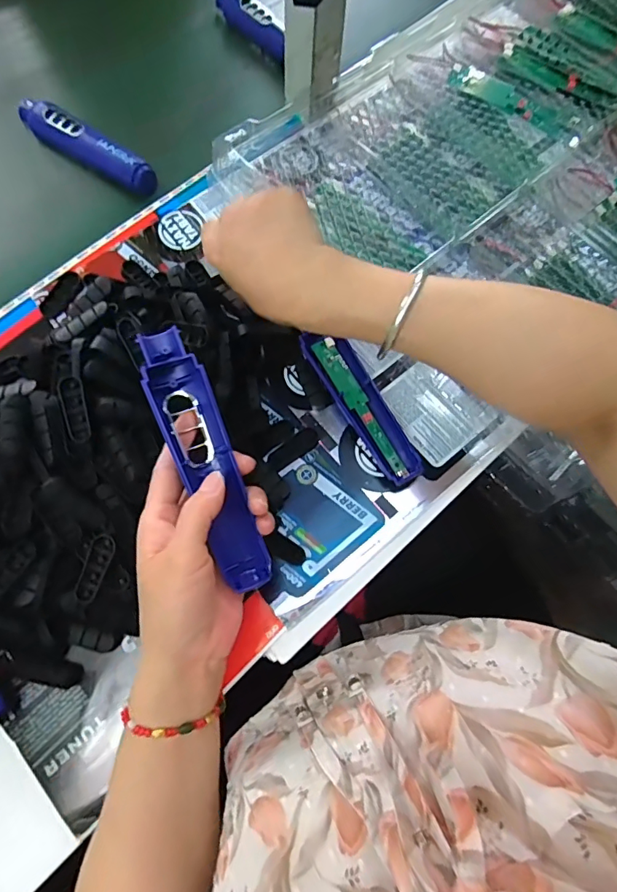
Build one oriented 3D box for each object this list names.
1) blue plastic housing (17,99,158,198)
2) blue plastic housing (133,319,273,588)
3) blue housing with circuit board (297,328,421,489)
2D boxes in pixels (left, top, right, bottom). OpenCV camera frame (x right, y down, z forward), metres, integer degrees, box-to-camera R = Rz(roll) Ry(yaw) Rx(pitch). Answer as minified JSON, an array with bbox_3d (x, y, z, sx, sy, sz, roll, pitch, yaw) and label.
[{"bbox_3d":[-0.236,-0.316,0.496,0.172,0.031,0.037,37,75,8],"label":"blue plastic housing"},{"bbox_3d":[-0.066,0.009,0.307,0.037,0.020,0.173,-21,90,-8],"label":"blue plastic housing"},{"bbox_3d":[0.044,-0.035,0.405,0.040,0.021,0.150,-26,76,-10],"label":"blue housing with circuit board"}]

